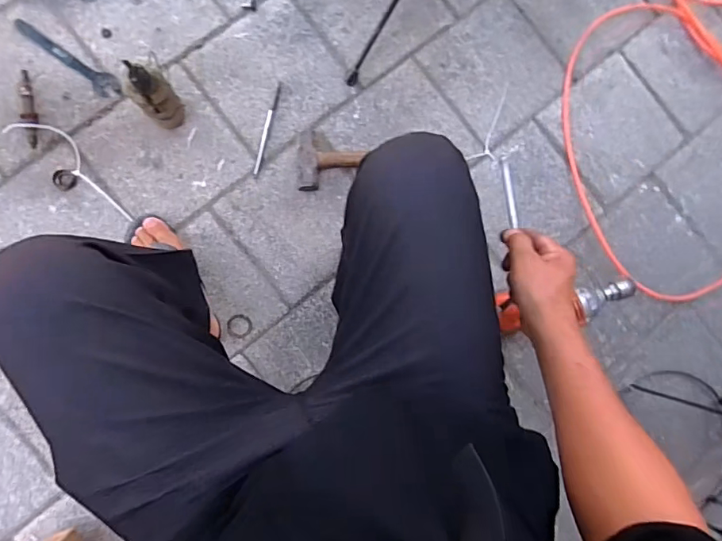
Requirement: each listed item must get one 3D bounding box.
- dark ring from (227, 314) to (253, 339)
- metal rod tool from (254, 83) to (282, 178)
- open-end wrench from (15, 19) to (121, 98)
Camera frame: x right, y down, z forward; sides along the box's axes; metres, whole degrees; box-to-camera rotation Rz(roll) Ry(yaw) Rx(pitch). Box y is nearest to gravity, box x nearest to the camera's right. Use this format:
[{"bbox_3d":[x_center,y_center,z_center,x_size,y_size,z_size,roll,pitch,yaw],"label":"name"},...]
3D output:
[{"bbox_3d":[-0.229,0.106,0.915,0.047,0.004,0.046,0,88,-7],"label":"dark ring"},{"bbox_3d":[-0.181,-0.274,0.931,0.012,0.004,0.186,14,86,-6],"label":"metal rod tool"},{"bbox_3d":[-0.545,-0.388,0.896,0.215,0.008,0.044,30,84,-5],"label":"open-end wrench"}]

